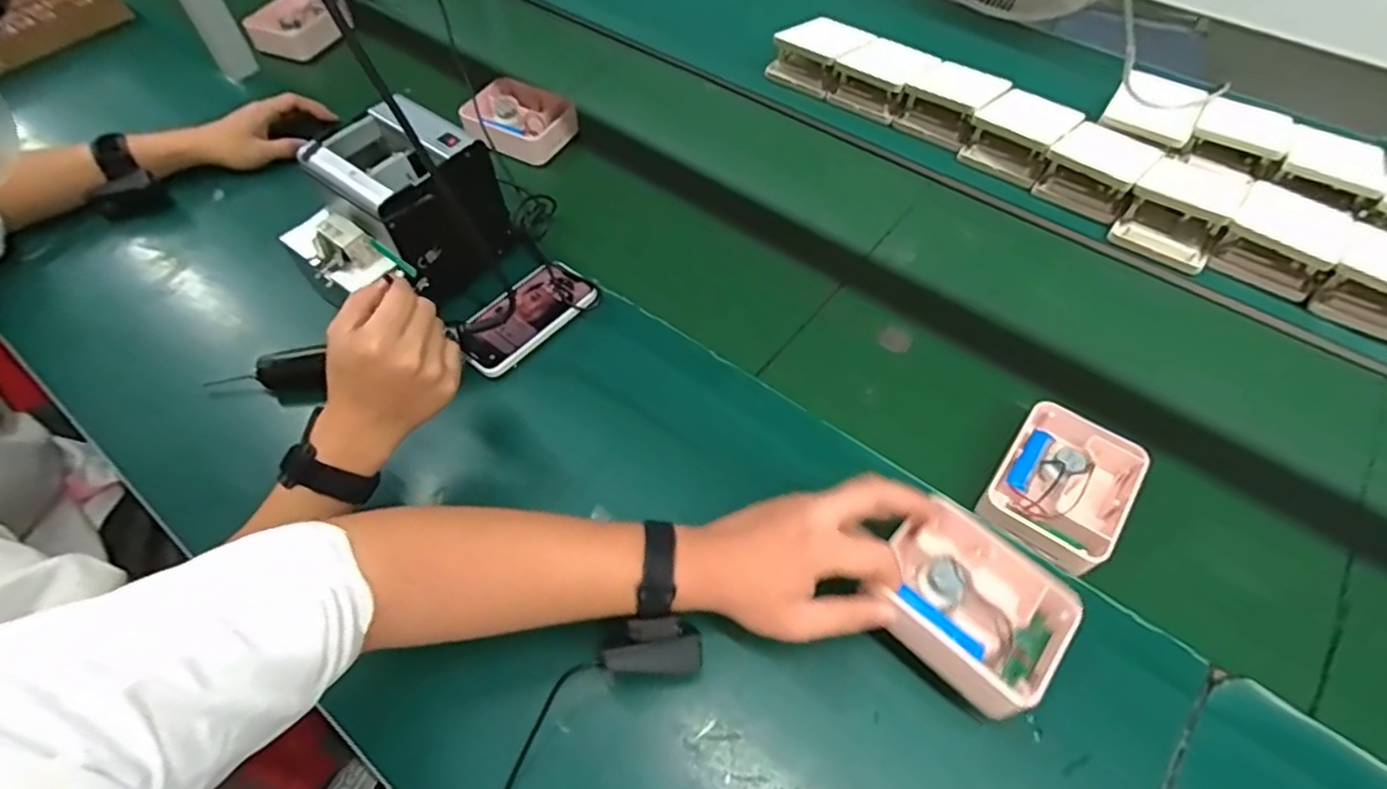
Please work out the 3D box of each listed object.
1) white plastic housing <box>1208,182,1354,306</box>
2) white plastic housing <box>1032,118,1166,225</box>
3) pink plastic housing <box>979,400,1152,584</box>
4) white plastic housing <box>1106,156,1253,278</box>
[{"bbox_3d":[0.653,-0.178,0.717,0.103,0.043,0.143,38,65,23],"label":"white plastic housing"},{"bbox_3d":[0.483,-0.270,0.779,0.099,0.048,0.112,37,65,23],"label":"white plastic housing"},{"bbox_3d":[0.320,0.078,0.563,0.101,0.036,0.125,33,63,21],"label":"pink plastic housing"},{"bbox_3d":[0.571,-0.229,0.752,0.098,0.045,0.183,33,64,21],"label":"white plastic housing"}]

